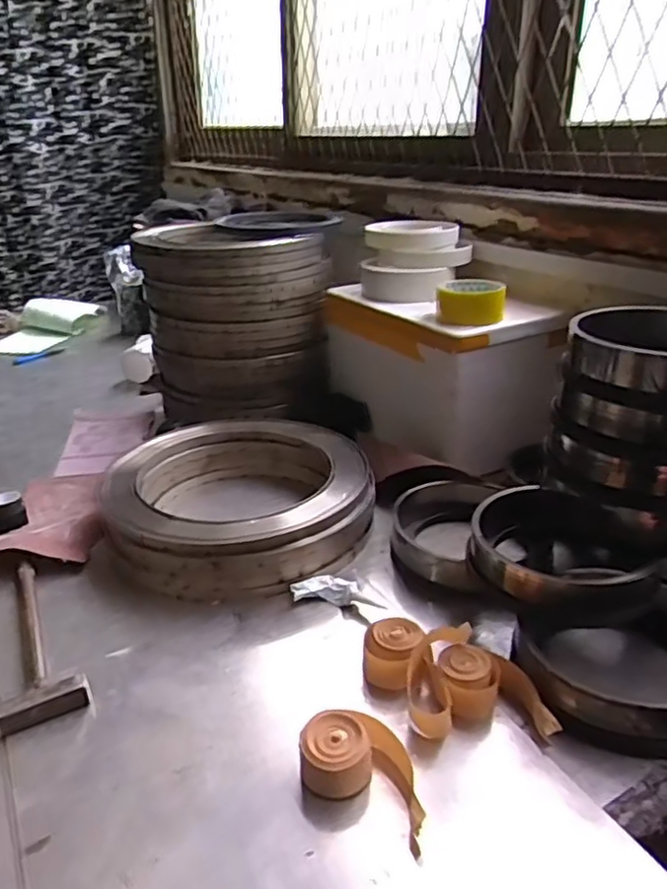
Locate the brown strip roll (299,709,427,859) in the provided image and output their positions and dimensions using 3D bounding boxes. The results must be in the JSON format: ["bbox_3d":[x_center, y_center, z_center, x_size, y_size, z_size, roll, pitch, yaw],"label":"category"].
[{"bbox_3d":[0.027,0.236,0.481,0.100,0.040,0.056,14,28,28],"label":"brown strip roll"}]

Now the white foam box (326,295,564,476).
[{"bbox_3d":[0.144,-0.113,0.977,0.154,0.193,0.389,-11,27,-22],"label":"white foam box"}]

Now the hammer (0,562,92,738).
[{"bbox_3d":[-0.287,0.178,0.620,0.070,0.022,0.222,-14,28,-26],"label":"hammer"}]

